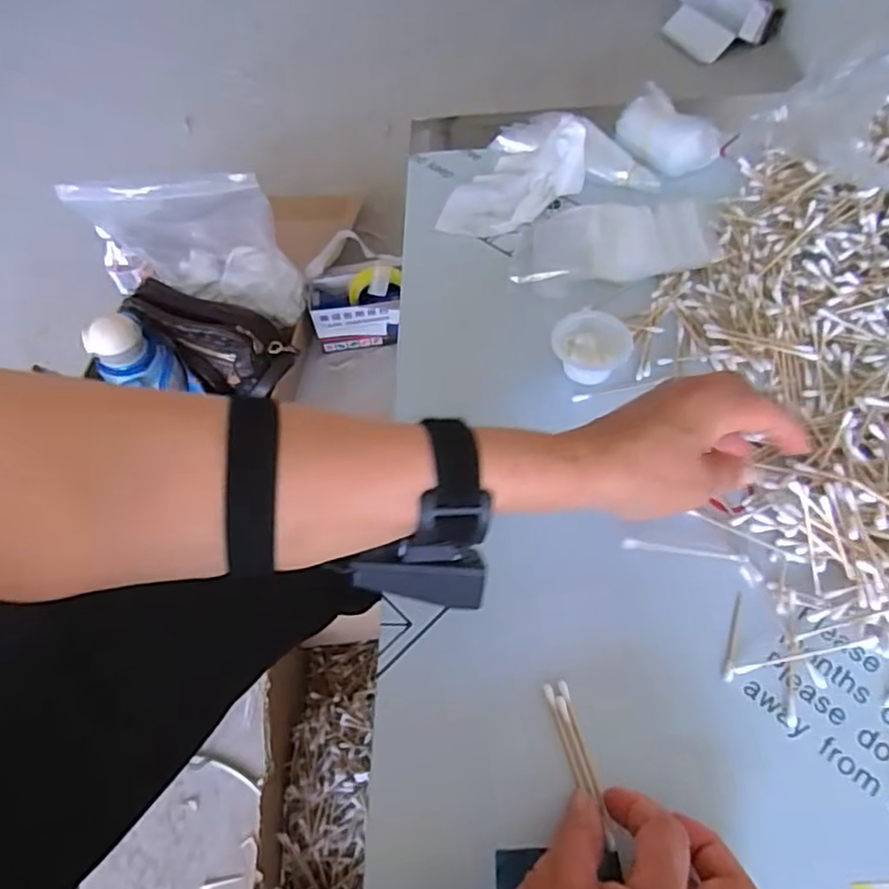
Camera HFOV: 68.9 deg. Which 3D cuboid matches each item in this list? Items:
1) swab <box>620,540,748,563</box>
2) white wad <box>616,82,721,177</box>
[{"bbox_3d":[0.144,0.063,0.387,0.072,0.004,0.006,4,58,8],"label":"swab"},{"bbox_3d":[0.197,-0.276,0.580,0.089,0.041,0.045,38,68,25],"label":"white wad"}]

